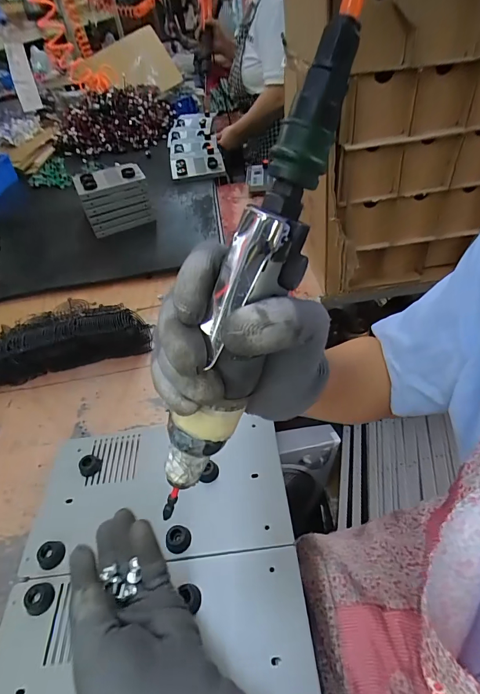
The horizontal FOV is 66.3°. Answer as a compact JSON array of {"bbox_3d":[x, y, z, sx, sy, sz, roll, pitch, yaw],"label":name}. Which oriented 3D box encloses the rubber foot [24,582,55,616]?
[{"bbox_3d":[-0.187,0.235,0.342,0.020,0.018,0.024,13,48,18],"label":"rubber foot"}]

